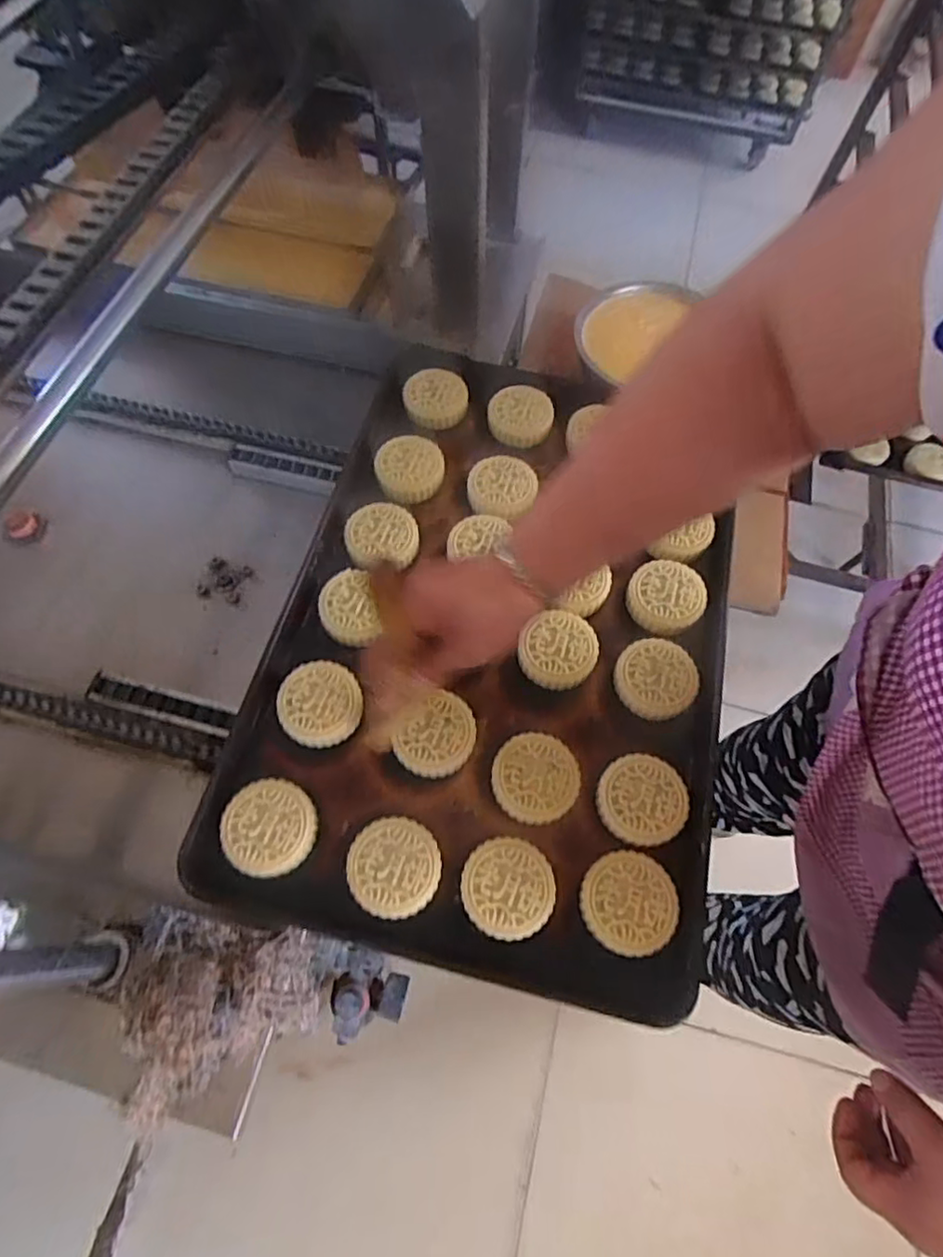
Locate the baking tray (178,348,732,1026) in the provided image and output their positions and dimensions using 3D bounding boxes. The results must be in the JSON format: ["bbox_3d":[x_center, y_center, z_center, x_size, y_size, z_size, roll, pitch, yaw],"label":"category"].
[{"bbox_3d":[0.032,-0.017,0.578,0.402,0.048,0.598,12,66,5],"label":"baking tray"}]

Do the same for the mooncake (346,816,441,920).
[{"bbox_3d":[-0.060,0.187,0.475,0.069,0.025,0.069,2,65,-4],"label":"mooncake"}]

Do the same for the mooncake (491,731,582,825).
[{"bbox_3d":[0.054,0.126,0.508,0.070,0.030,0.069,2,65,-4],"label":"mooncake"}]

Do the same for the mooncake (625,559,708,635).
[{"bbox_3d":[0.184,-0.031,0.578,0.068,0.022,0.072,2,65,-4],"label":"mooncake"}]

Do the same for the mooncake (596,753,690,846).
[{"bbox_3d":[0.140,0.140,0.500,0.070,0.021,0.069,2,65,-4],"label":"mooncake"}]

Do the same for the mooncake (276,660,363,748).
[{"bbox_3d":[-0.133,0.064,0.530,0.070,0.021,0.069,2,65,-4],"label":"mooncake"}]

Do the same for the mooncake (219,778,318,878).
[{"bbox_3d":[-0.161,0.160,0.486,0.070,0.028,0.070,2,65,-4],"label":"mooncake"}]

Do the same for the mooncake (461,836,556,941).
[{"bbox_3d":[0.028,0.201,0.471,0.068,0.024,0.069,2,65,-4],"label":"mooncake"}]

